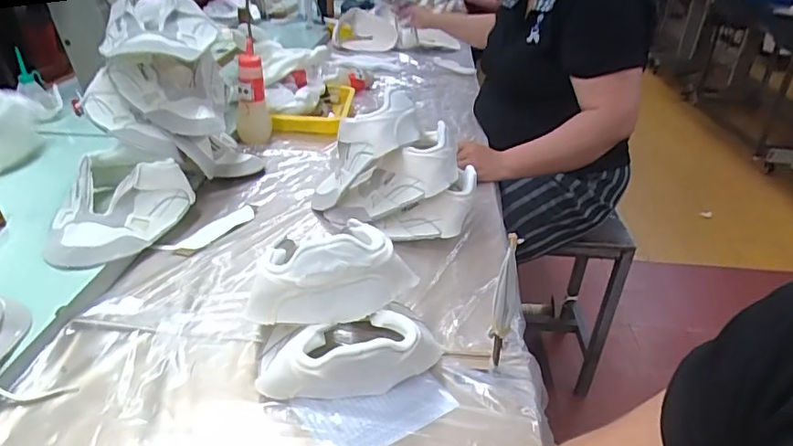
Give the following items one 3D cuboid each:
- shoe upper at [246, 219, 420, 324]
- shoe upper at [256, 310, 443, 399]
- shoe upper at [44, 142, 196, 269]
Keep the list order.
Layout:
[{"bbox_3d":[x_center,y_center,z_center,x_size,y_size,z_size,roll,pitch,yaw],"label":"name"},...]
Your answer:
[{"bbox_3d":[-0.069,0.046,0.584,0.175,0.082,0.091,-2,31,-9],"label":"shoe upper"},{"bbox_3d":[-0.045,0.133,0.560,0.192,0.081,0.089,-4,31,-11],"label":"shoe upper"},{"bbox_3d":[-0.410,-0.018,0.767,0.156,0.102,0.207,8,31,9],"label":"shoe upper"}]

